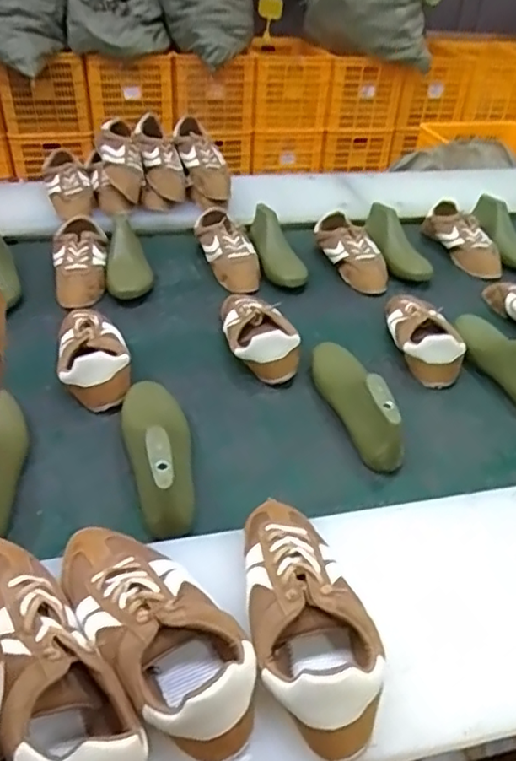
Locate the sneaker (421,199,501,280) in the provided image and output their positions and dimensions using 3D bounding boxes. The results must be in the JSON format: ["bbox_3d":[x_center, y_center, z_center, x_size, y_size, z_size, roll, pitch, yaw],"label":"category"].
[{"bbox_3d":[0.457,-0.304,1.341,0.091,0.066,0.238,-14,54,-20],"label":"sneaker"}]

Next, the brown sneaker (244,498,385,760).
[{"bbox_3d":[0.039,0.193,0.542,0.104,0.075,0.247,-8,40,-14],"label":"brown sneaker"}]

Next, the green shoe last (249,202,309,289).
[{"bbox_3d":[0.036,-0.280,1.247,0.086,0.083,0.250,-5,39,-10],"label":"green shoe last"}]

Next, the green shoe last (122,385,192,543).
[{"bbox_3d":[-0.125,0.076,0.760,0.076,0.097,0.274,-10,41,-17],"label":"green shoe last"}]

